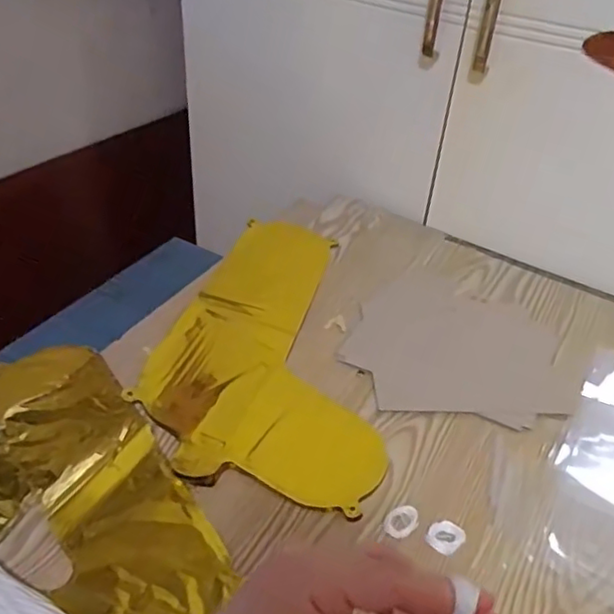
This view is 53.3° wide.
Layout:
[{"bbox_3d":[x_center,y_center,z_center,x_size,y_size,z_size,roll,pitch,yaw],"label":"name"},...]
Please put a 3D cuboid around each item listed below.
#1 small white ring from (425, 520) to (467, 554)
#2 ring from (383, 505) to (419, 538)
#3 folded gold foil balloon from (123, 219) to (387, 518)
[{"bbox_3d":[0.109,0.181,0.480,0.027,0.008,0.025,3,39,-2],"label":"small white ring"},{"bbox_3d":[0.077,0.170,0.488,0.035,0.009,0.021,-29,50,-34],"label":"ring"},{"bbox_3d":[-0.020,0.025,0.650,0.229,0.013,0.388,11,40,8],"label":"folded gold foil balloon"}]

